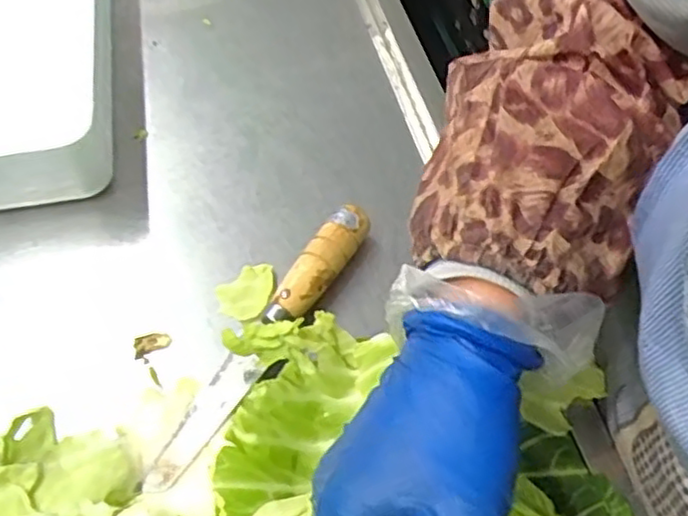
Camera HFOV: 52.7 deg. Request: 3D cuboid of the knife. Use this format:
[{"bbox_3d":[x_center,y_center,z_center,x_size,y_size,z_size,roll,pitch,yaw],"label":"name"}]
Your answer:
[{"bbox_3d":[-0.046,0.045,0.399,0.026,0.025,0.198,28,61,16],"label":"knife"}]

